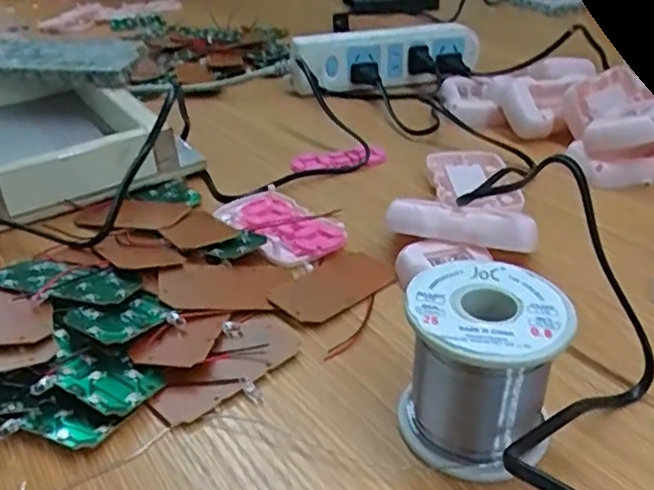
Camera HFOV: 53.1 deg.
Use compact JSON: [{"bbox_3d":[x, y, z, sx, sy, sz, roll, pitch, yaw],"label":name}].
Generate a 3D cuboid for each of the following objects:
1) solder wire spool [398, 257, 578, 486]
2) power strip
[{"bbox_3d":[0.062,0.050,0.264,0.059,0.064,0.062,9,33,16],"label":"solder wire spool"},{"bbox_3d":[0.059,-0.189,0.658,0.186,0.049,0.042,-12,33,-18],"label":"power strip"}]

